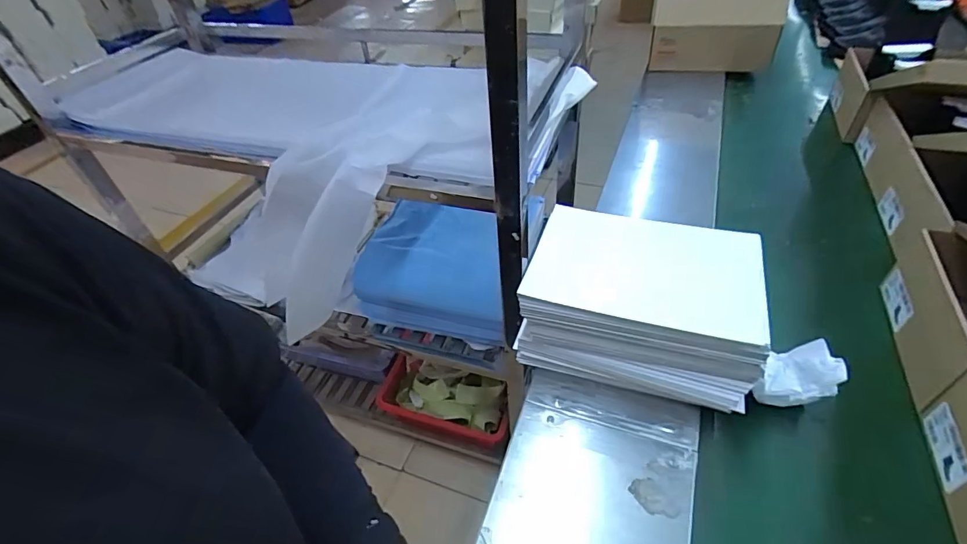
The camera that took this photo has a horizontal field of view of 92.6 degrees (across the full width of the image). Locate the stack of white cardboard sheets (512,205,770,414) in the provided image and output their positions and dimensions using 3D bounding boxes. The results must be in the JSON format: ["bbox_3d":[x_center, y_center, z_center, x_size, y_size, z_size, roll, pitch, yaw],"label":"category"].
[{"bbox_3d":[0.226,0.047,0.680,0.339,0.144,0.207,11,47,17],"label":"stack of white cardboard sheets"}]

